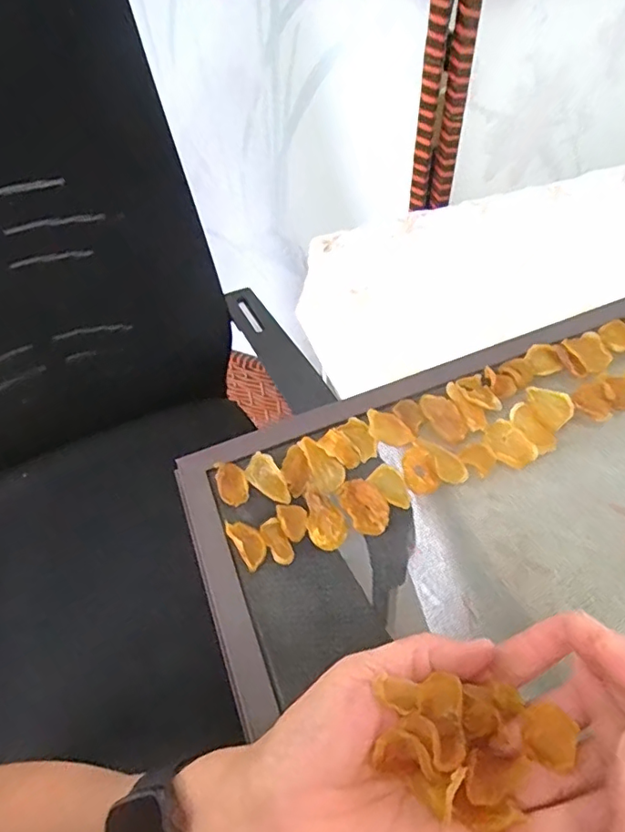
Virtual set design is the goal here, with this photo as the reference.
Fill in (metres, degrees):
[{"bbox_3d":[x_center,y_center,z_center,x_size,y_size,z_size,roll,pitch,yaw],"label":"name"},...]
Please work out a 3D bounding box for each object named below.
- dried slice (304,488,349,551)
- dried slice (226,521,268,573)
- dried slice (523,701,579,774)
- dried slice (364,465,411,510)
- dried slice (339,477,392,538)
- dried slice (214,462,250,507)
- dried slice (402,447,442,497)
[{"bbox_3d":[0.008,0.064,0.345,0.023,0.006,0.039,-11,52,-4],"label":"dried slice"},{"bbox_3d":[-0.039,0.075,0.333,0.016,0.014,0.030,-31,56,-19],"label":"dried slice"},{"bbox_3d":[0.095,0.129,0.223,0.020,0.008,0.020,21,56,20],"label":"dried slice"},{"bbox_3d":[0.051,0.046,0.355,0.021,0.006,0.031,-33,56,-20],"label":"dried slice"},{"bbox_3d":[0.032,0.056,0.348,0.025,0.010,0.038,-19,53,-11],"label":"dried slice"},{"bbox_3d":[-0.052,0.043,0.359,0.019,0.010,0.029,-16,52,-8],"label":"dried slice"},{"bbox_3d":[0.069,0.035,0.355,0.021,0.005,0.031,-18,67,3],"label":"dried slice"}]

